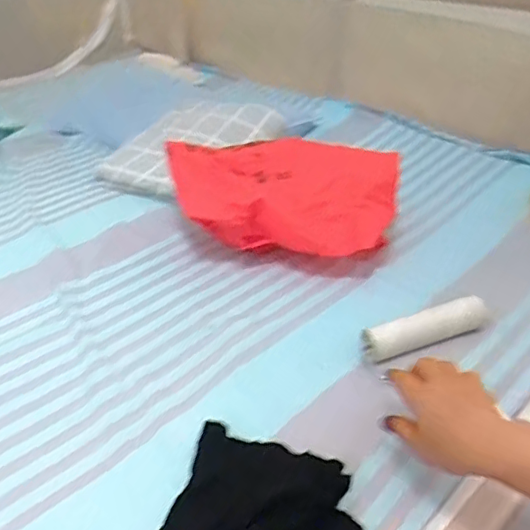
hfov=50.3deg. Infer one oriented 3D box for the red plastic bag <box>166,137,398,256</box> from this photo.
[{"bbox_3d":[0.026,-0.097,0.872,0.343,0.143,0.156,0,33,1],"label":"red plastic bag"}]

